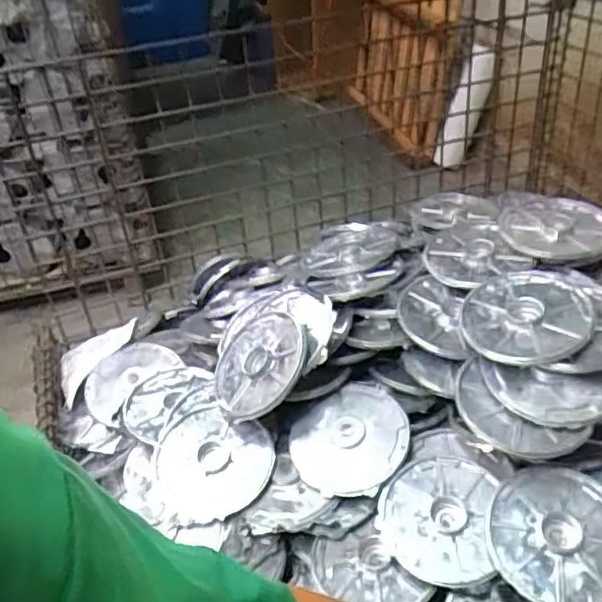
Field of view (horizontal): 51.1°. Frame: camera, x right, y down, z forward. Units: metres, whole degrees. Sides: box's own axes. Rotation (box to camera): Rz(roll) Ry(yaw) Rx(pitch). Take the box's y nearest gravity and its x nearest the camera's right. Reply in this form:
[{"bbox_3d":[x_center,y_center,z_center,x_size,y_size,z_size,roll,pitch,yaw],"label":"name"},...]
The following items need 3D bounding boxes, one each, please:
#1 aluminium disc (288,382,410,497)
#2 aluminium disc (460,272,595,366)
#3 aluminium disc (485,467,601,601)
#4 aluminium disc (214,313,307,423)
[{"bbox_3d":[0.060,0.163,0.736,0.140,0.017,0.120,-35,51,-10],"label":"aluminium disc"},{"bbox_3d":[0.251,0.014,0.703,0.134,0.015,0.139,-12,37,9],"label":"aluminium disc"},{"bbox_3d":[0.259,0.235,0.630,0.136,0.014,0.136,-5,50,6],"label":"aluminium disc"},{"bbox_3d":[-0.052,0.081,0.764,0.133,0.018,0.124,-26,44,28],"label":"aluminium disc"}]

